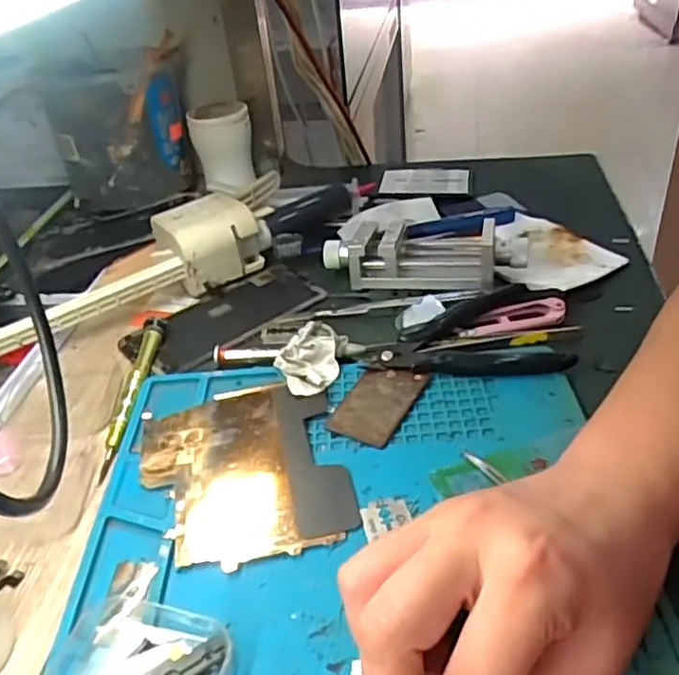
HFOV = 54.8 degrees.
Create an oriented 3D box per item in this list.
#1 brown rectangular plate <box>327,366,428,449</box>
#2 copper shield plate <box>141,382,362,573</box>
[{"bbox_3d":[0.021,0.035,0.367,0.037,0.005,0.058,16,42,28],"label":"brown rectangular plate"},{"bbox_3d":[-0.050,0.065,0.337,0.099,0.005,0.111,-10,39,-8],"label":"copper shield plate"}]

